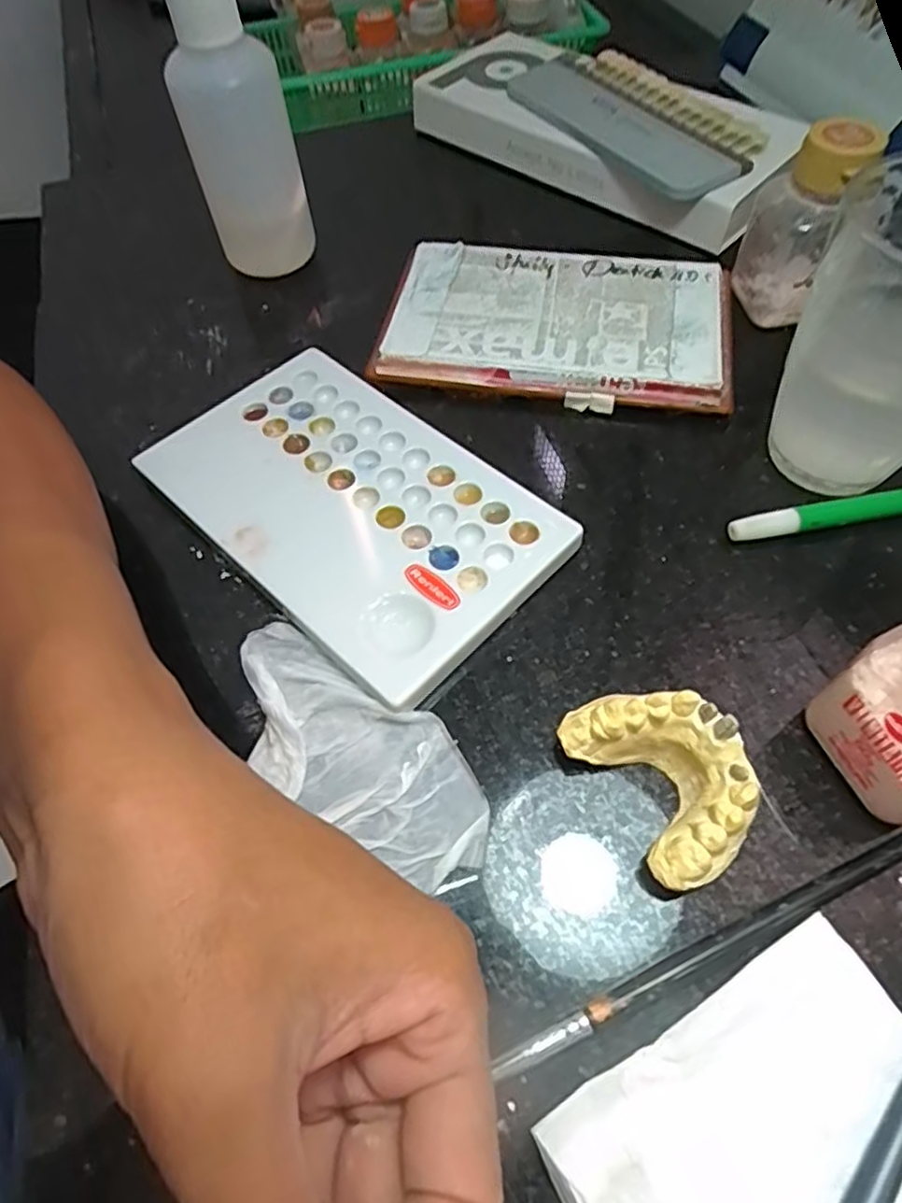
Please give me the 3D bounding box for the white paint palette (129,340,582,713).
[{"bbox_3d":[-0.039,-0.035,0.253,0.150,0.013,0.091,38,68,22],"label":"white paint palette"}]

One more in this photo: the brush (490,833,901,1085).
[{"bbox_3d":[0.085,0.084,0.177,0.161,0.006,0.006,-22,61,-10],"label":"brush"}]

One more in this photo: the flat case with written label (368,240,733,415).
[{"bbox_3d":[0.047,-0.125,0.296,0.147,0.009,0.089,11,61,10],"label":"flat case with written label"}]

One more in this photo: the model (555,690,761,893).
[{"bbox_3d":[0.061,0.048,0.189,0.037,0.026,0.054,-28,62,-13],"label":"model"}]

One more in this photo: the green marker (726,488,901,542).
[{"bbox_3d":[0.170,-0.037,0.242,0.139,0.012,0.010,-8,59,-2],"label":"green marker"}]

